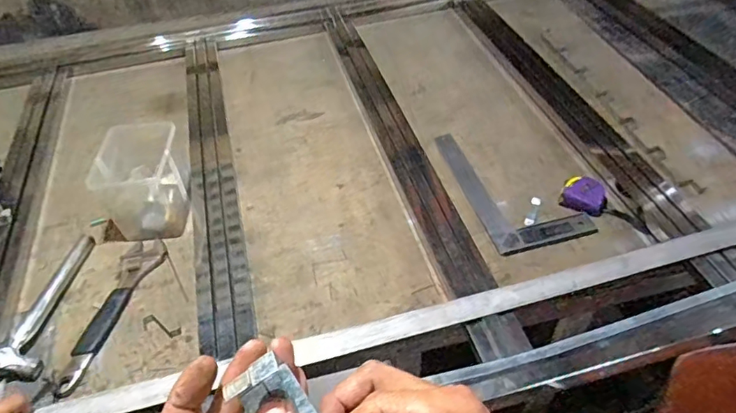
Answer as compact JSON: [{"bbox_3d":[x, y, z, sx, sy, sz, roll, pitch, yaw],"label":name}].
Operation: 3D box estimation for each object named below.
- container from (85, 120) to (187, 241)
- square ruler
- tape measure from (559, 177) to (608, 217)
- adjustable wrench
[{"bbox_3d":[-0.413,-0.054,0.962,0.139,0.136,0.185,-11,47,-5],"label":"container"},{"bbox_3d":[0.274,-0.047,1.009,0.182,0.015,0.324,-14,48,-8],"label":"square ruler"},{"bbox_3d":[0.402,-0.024,0.957,0.078,0.030,0.067,19,51,20],"label":"tape measure"},{"bbox_3d":[-0.417,0.170,0.847,0.063,0.014,0.281,5,48,10],"label":"adjustable wrench"}]

